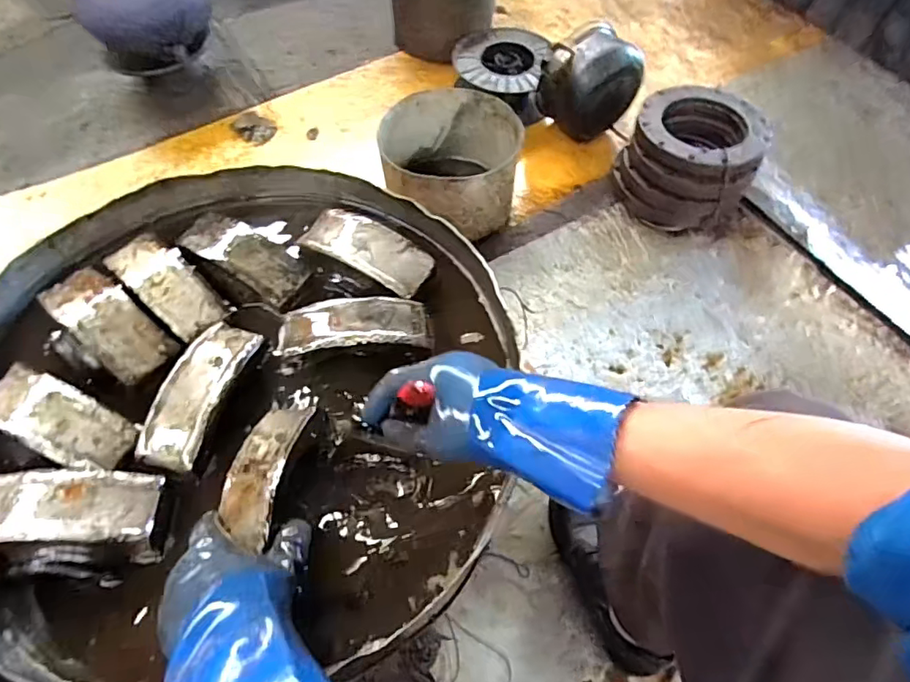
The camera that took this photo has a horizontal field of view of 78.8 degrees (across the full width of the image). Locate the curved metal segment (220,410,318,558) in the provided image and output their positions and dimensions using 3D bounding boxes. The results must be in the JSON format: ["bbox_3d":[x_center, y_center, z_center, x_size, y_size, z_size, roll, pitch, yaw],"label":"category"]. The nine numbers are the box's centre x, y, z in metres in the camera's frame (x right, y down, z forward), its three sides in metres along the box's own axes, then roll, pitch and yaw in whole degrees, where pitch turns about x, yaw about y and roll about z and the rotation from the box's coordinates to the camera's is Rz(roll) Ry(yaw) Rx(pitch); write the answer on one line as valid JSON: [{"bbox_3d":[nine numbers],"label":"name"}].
[{"bbox_3d":[-0.176,0.117,0.507,0.059,0.028,0.128,7,54,2],"label":"curved metal segment"}]

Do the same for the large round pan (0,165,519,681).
[{"bbox_3d":[-0.226,0.044,0.576,0.544,0.078,0.538,1,60,-2],"label":"large round pan"}]

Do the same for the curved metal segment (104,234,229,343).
[{"bbox_3d":[-0.326,-0.068,0.620,0.153,0.029,0.062,39,65,18],"label":"curved metal segment"}]

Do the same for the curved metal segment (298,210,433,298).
[{"bbox_3d":[-0.105,-0.110,0.650,0.154,0.030,0.065,31,63,14],"label":"curved metal segment"}]

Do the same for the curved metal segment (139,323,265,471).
[{"bbox_3d":[-0.257,0.049,0.556,0.065,0.027,0.157,14,60,5],"label":"curved metal segment"}]

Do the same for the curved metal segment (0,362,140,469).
[{"bbox_3d":[-0.386,0.072,0.531,0.155,0.026,0.061,24,62,10],"label":"curved metal segment"}]

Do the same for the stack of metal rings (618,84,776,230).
[{"bbox_3d":[0.482,-0.371,1.136,0.251,0.173,0.237,29,63,13],"label":"stack of metal rings"}]

